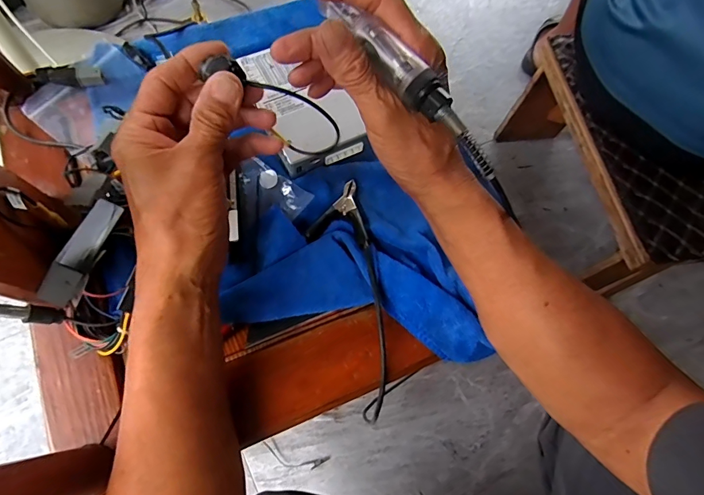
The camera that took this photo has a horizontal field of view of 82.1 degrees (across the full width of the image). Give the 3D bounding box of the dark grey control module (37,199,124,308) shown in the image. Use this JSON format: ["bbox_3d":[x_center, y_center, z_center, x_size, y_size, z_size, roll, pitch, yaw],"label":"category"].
[{"bbox_3d":[-0.186,0.000,0.281,0.018,0.013,0.097,0,45,-3],"label":"dark grey control module"}]

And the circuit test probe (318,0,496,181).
[{"bbox_3d":[0.016,-0.124,0.253,0.017,0.024,0.208,-39,82,-17],"label":"circuit test probe"}]

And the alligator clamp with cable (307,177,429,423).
[{"bbox_3d":[0.006,0.037,0.349,0.055,0.030,0.202,-14,70,-13],"label":"alligator clamp with cable"}]

